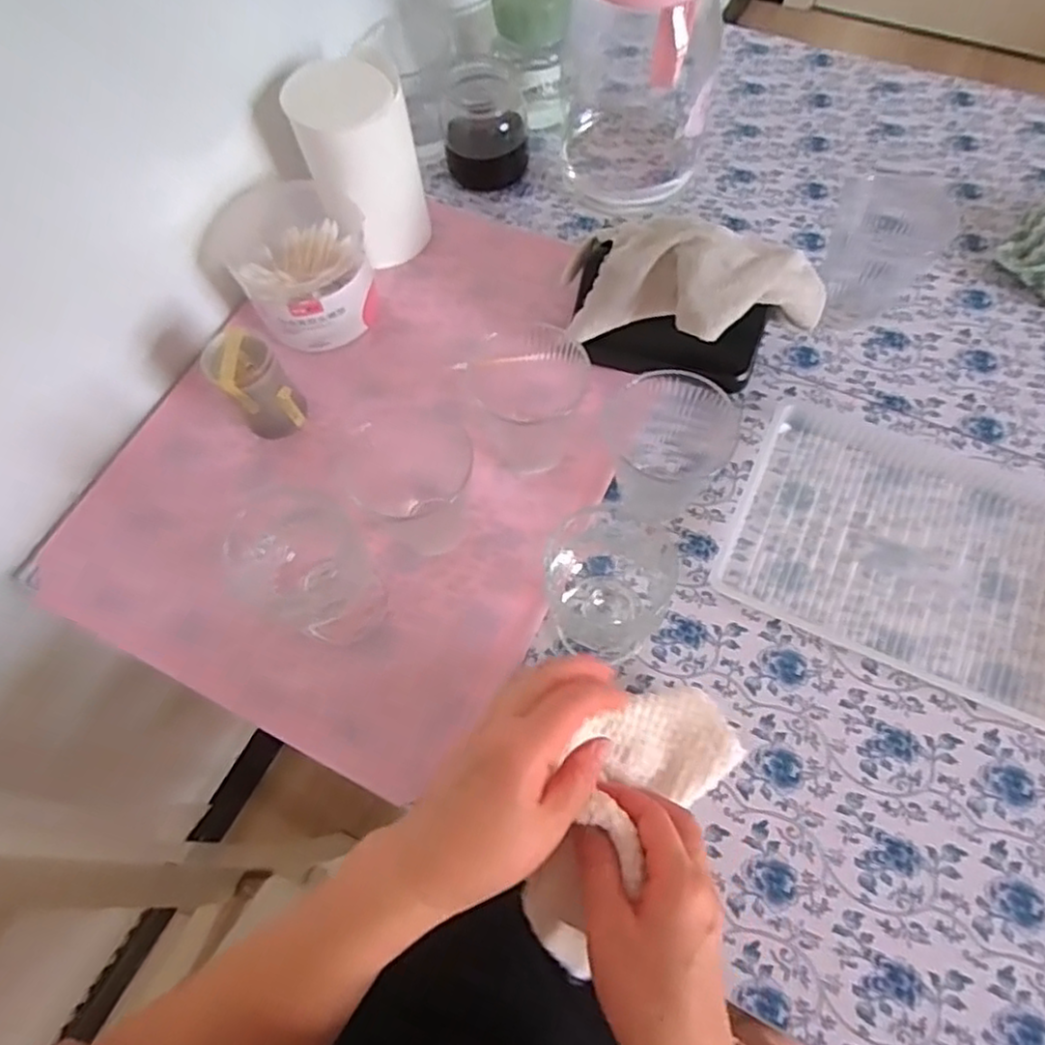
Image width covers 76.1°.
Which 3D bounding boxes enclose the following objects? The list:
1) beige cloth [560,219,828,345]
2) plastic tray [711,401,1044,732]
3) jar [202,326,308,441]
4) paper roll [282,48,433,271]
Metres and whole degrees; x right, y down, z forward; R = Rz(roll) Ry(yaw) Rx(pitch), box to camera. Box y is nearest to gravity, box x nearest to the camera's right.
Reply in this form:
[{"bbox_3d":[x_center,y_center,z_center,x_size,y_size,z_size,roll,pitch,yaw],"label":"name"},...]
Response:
[{"bbox_3d":[0.121,-0.160,0.455,0.174,0.073,0.091,8,67,7],"label":"beige cloth"},{"bbox_3d":[0.268,0.017,0.432,0.241,0.017,0.167,23,70,13],"label":"plastic tray"},{"bbox_3d":[-0.188,-0.097,0.475,0.048,0.077,0.042,-32,68,-10],"label":"jar"},{"bbox_3d":[-0.121,-0.272,0.519,0.082,0.133,0.089,-1,66,3],"label":"paper roll"}]

